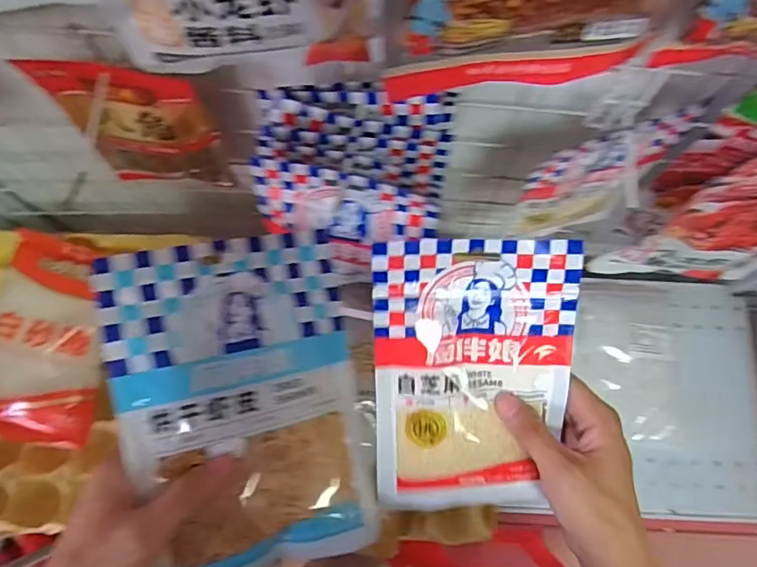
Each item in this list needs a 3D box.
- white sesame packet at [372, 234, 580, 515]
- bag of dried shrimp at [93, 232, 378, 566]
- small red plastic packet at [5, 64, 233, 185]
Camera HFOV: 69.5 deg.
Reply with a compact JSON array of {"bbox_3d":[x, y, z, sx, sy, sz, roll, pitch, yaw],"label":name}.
[{"bbox_3d":[0.062,0.066,0.360,0.126,0.012,0.190,-1,105,-1],"label":"white sesame packet"},{"bbox_3d":[-0.086,0.077,0.352,0.150,0.019,0.208,-7,83,-24],"label":"bag of dried shrimp"},{"bbox_3d":[-0.193,-0.126,0.456,0.118,0.159,0.024,5,75,1],"label":"small red plastic packet"}]

